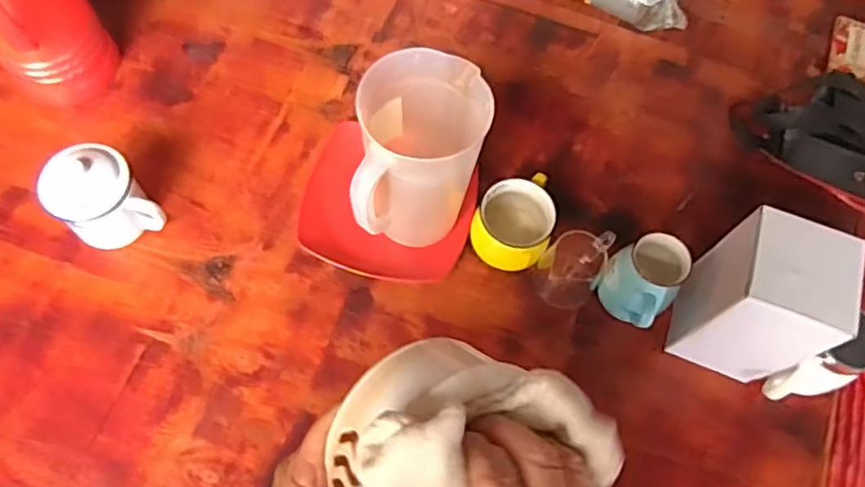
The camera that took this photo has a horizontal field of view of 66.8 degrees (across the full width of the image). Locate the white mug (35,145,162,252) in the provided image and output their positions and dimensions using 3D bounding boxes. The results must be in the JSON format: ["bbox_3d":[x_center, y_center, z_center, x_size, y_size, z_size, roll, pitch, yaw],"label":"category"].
[{"bbox_3d":[-0.378,-0.045,0.753,0.091,0.109,0.105,-37,74,-18],"label":"white mug"}]

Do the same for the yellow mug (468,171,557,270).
[{"bbox_3d":[0.101,-0.030,0.799,0.095,0.077,0.113,20,65,6],"label":"yellow mug"}]

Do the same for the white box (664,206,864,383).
[{"bbox_3d":[0.345,0.064,0.700,0.110,0.194,0.107,17,67,4],"label":"white box"}]

